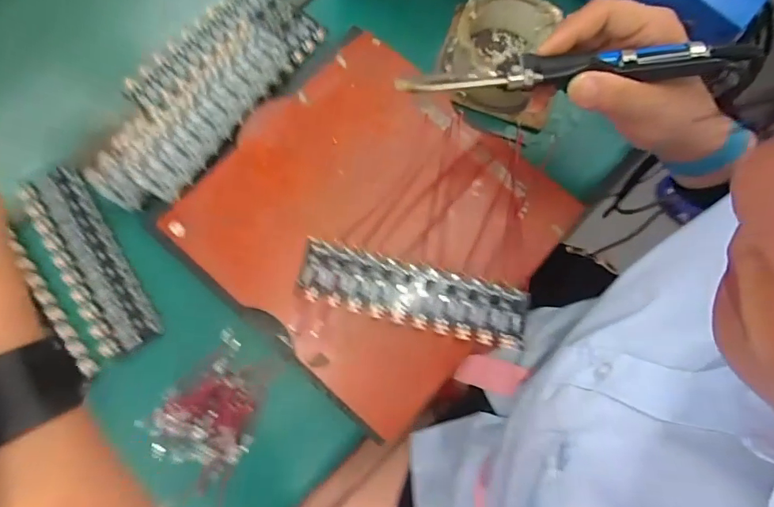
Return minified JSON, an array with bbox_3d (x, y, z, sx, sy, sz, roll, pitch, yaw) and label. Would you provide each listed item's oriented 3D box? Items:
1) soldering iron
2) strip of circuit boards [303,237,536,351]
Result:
[{"bbox_3d":[0.114,-0.113,0.279,0.212,0.016,0.021,-4,75,5],"label":"soldering iron"},{"bbox_3d":[0.020,0.029,0.332,0.163,0.009,0.045,14,75,2],"label":"strip of circuit boards"}]

